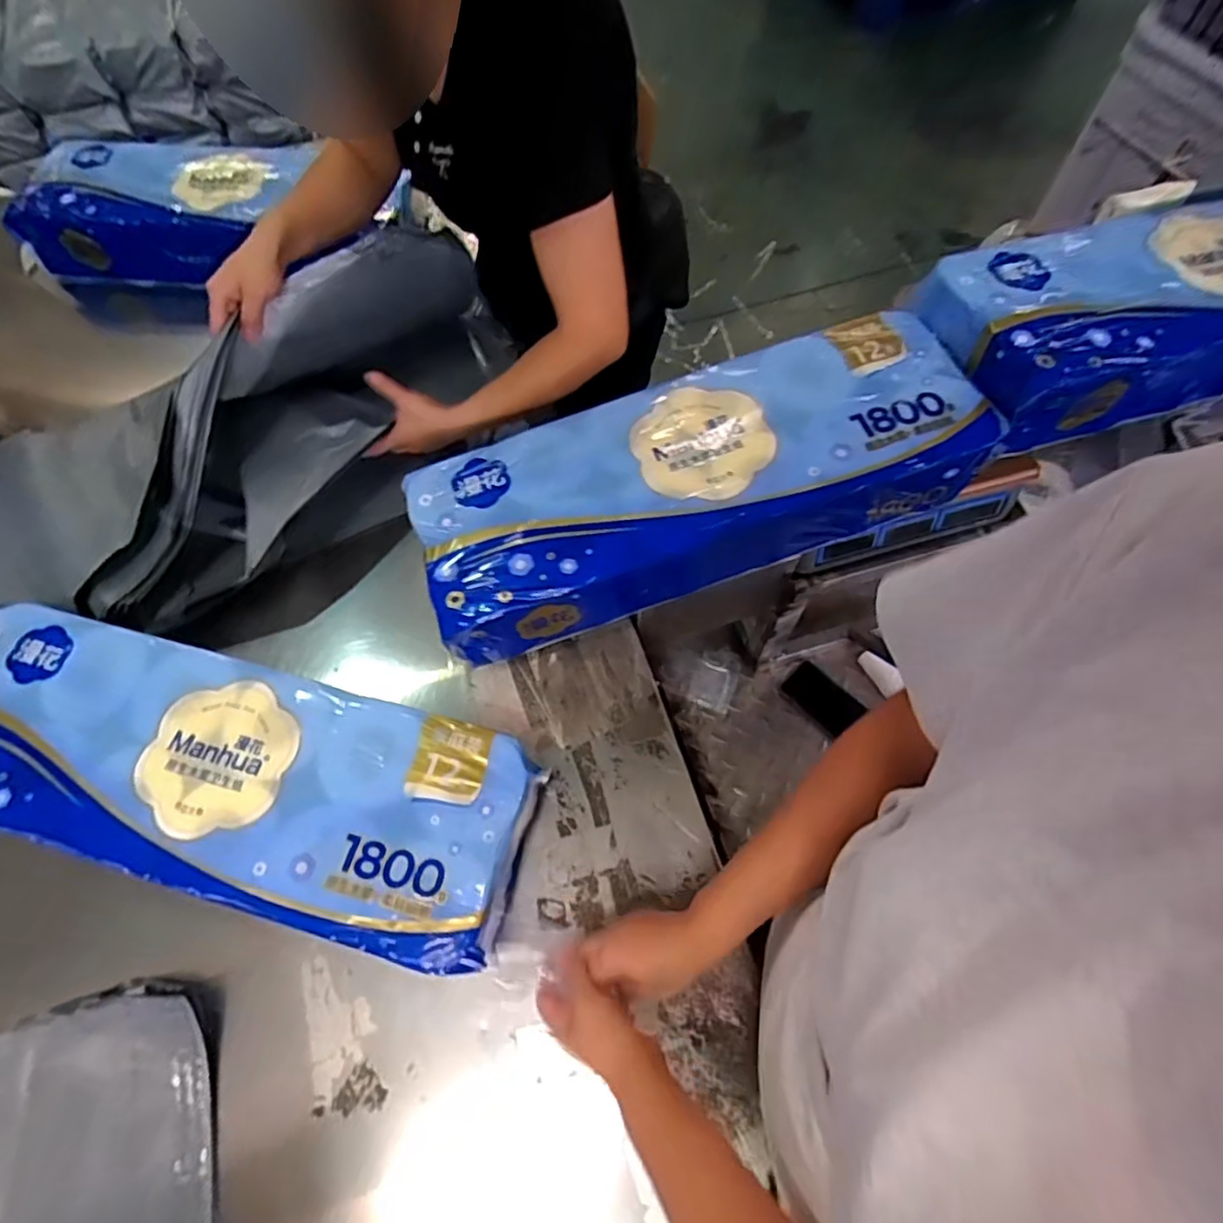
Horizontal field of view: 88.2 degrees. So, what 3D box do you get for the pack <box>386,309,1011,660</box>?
[{"bbox_3d":[0.092,-0.145,0.706,0.598,0.114,0.209,-18,65,-8],"label":"pack"}]

